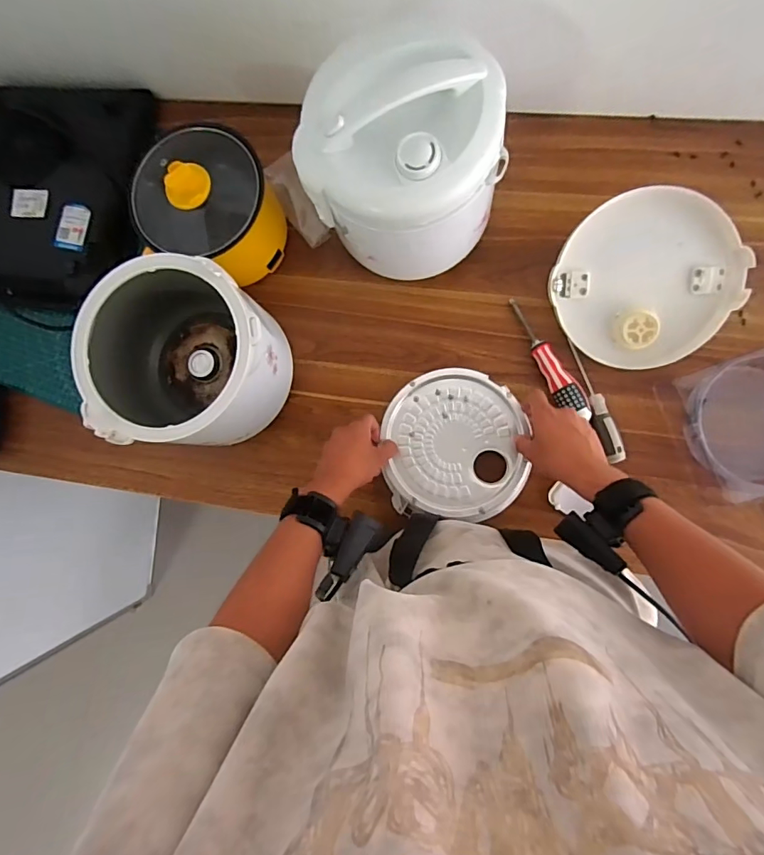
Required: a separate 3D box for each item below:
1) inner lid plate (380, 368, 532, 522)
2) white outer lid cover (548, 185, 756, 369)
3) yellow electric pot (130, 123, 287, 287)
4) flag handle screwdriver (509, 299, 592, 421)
[{"bbox_3d":[0.095,0.021,0.612,0.172,0.037,0.185,-2,85,8],"label":"inner lid plate"},{"bbox_3d":[0.318,-0.177,0.574,0.201,0.038,0.195,39,115,-7],"label":"white outer lid cover"},{"bbox_3d":[-0.228,-0.287,0.616,0.164,0.141,0.180,-1,85,8],"label":"yellow electric pot"},{"bbox_3d":[0.206,-0.086,0.604,0.038,0.028,0.176,-33,82,4],"label":"flag handle screwdriver"}]

